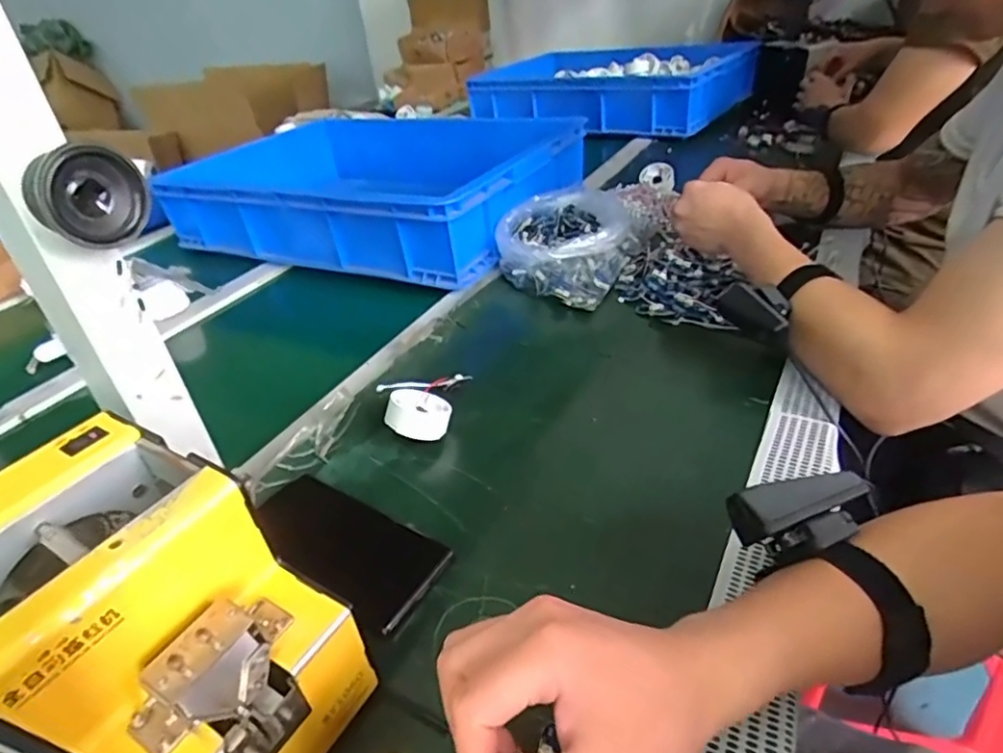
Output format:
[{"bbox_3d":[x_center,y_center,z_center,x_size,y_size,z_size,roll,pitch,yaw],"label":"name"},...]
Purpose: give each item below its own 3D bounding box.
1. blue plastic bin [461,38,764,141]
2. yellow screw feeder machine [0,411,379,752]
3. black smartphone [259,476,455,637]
[{"bbox_3d":[0.281,-0.725,1.437,0.599,0.101,0.410,18,42,32],"label":"blue plastic bin"},{"bbox_3d":[-0.176,0.133,0.298,0.180,0.144,0.120,15,40,27],"label":"yellow screw feeder machine"},{"bbox_3d":[-0.118,0.122,0.435,0.160,0.010,0.066,18,41,31],"label":"black smartphone"}]

